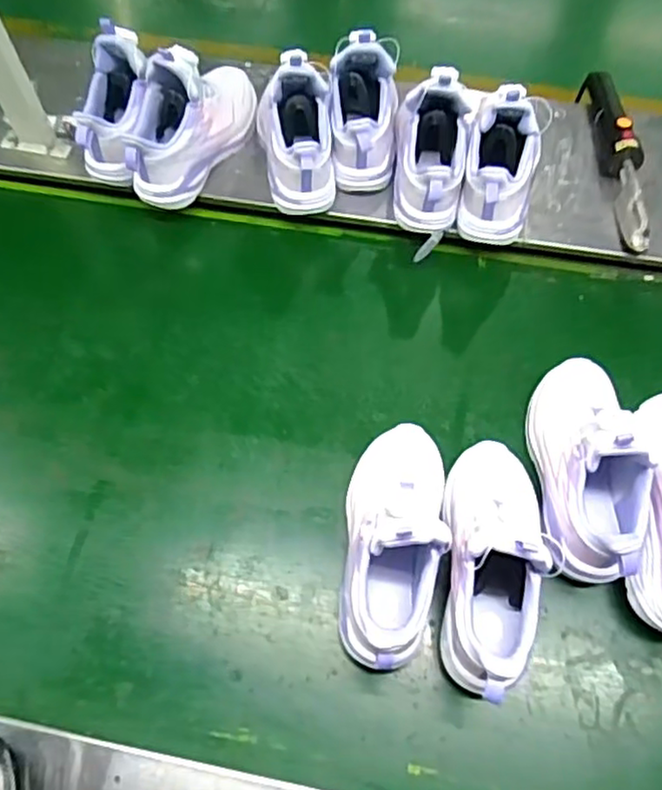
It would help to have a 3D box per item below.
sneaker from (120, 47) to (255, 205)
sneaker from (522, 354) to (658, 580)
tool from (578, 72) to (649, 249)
[{"bbox_3d":[-0.156,-0.328,0.740,0.082,0.118,0.216,32,68,11],"label":"sneaker"},{"bbox_3d":[0.237,0.054,0.590,0.080,0.115,0.217,3,65,-2],"label":"sneaker"},{"bbox_3d":[0.340,-0.301,0.775,0.029,0.049,0.303,0,65,-3],"label":"tool"}]

